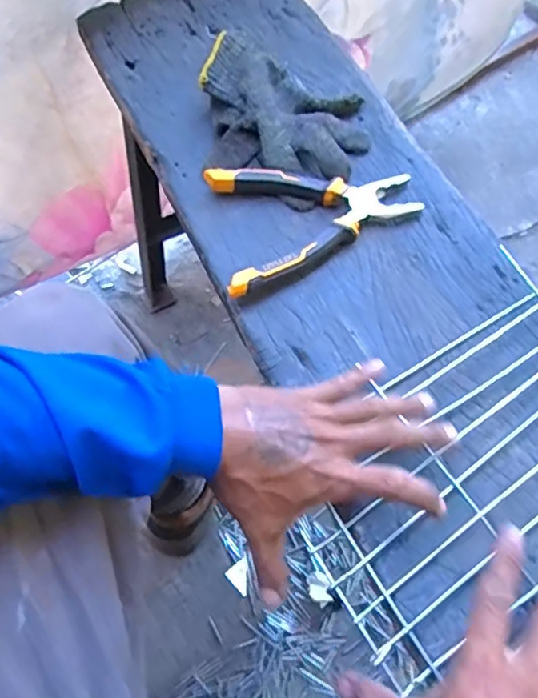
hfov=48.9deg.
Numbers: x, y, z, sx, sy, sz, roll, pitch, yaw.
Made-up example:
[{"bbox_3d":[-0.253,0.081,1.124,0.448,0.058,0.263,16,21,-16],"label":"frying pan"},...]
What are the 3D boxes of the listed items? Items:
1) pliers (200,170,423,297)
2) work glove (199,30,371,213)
[{"bbox_3d":[0.031,-0.130,0.534,0.192,0.031,0.120,-25,69,-11],"label":"pliers"},{"bbox_3d":[0.014,-0.235,0.580,0.185,0.055,0.141,40,72,15],"label":"work glove"}]

